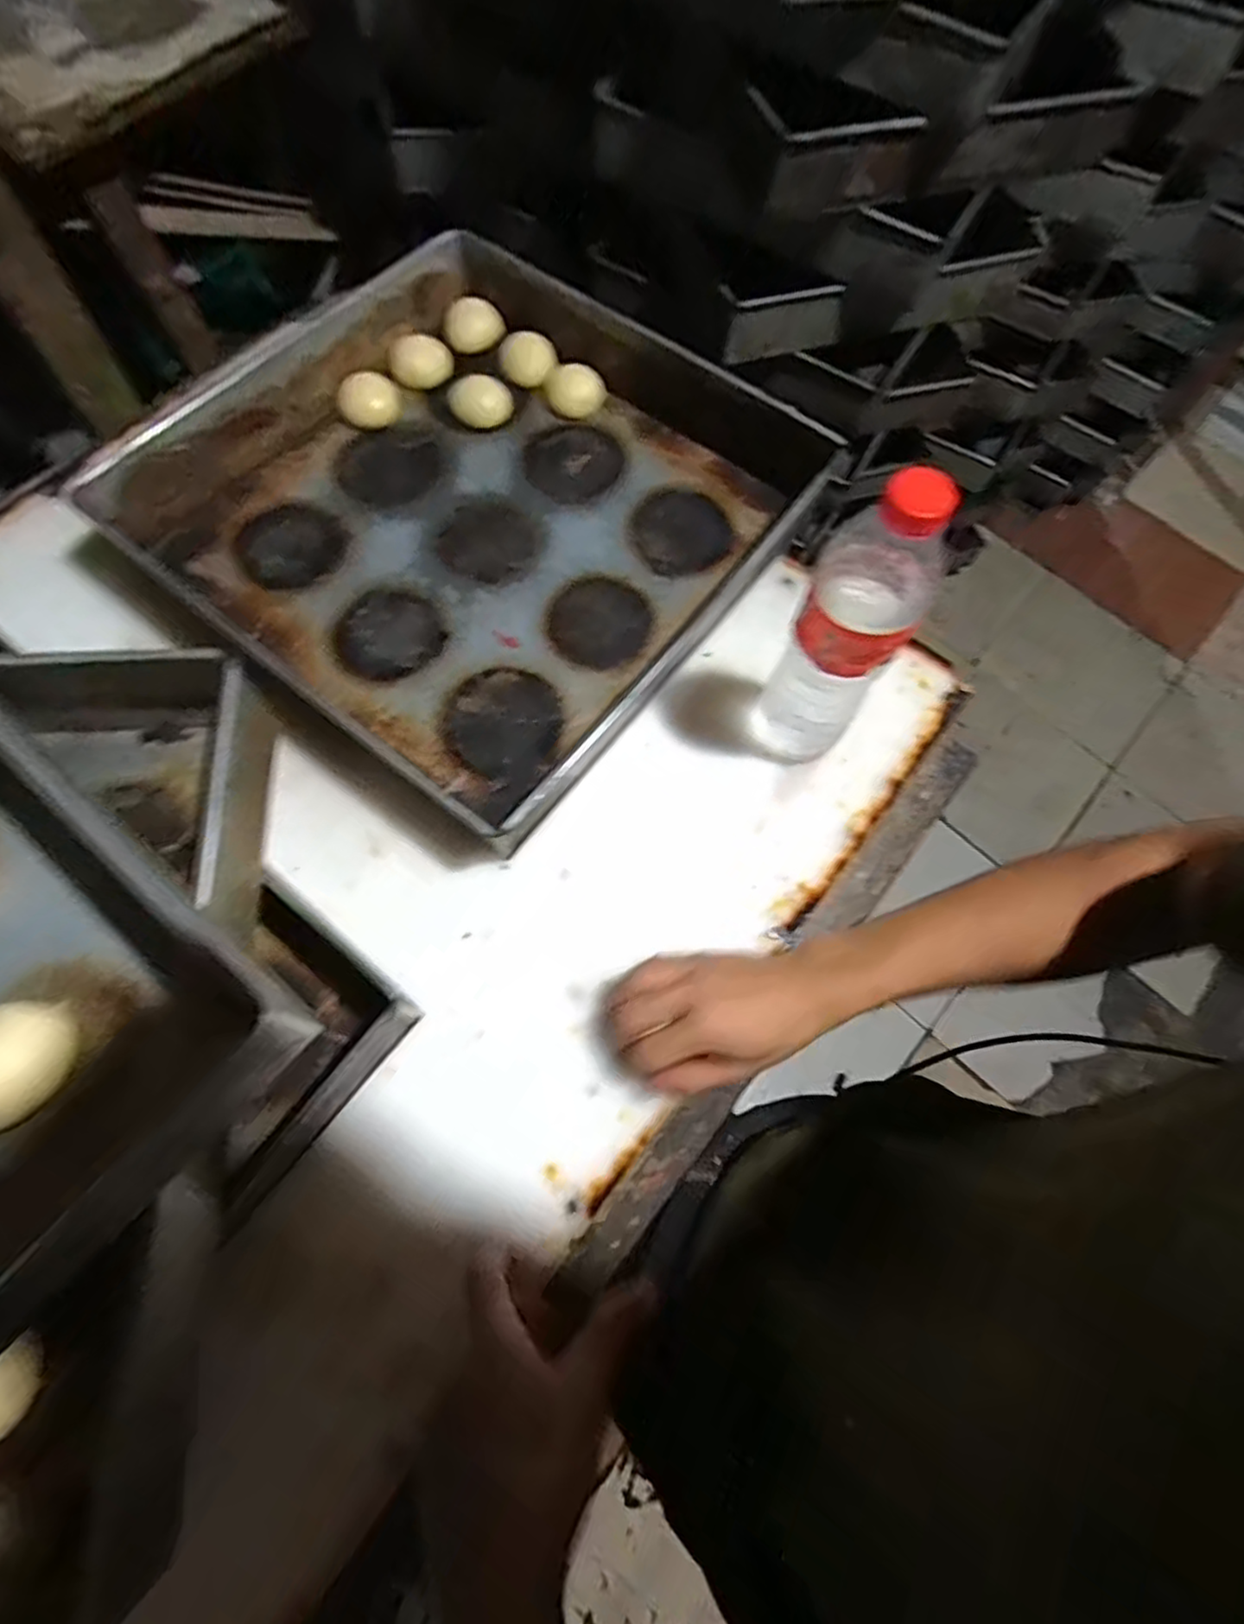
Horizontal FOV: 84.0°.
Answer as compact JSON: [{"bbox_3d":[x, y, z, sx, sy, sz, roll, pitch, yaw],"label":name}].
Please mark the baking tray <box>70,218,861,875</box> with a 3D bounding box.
[{"bbox_3d":[-0.113,-0.241,0.555,0.427,0.074,0.420,36,71,11],"label":"baking tray"}]

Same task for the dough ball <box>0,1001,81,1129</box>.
[{"bbox_3d":[-0.246,0.100,0.277,0.037,0.029,0.045,19,69,5],"label":"dough ball"}]

